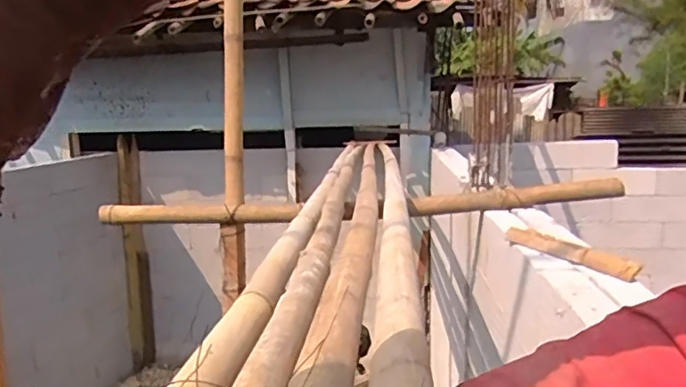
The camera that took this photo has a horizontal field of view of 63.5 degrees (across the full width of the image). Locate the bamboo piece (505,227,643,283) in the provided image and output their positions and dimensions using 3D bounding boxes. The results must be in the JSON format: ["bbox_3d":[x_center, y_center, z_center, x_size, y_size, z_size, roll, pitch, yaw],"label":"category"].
[{"bbox_3d":[0.451,0.115,1.136,0.040,0.033,0.356,-5,9,-22],"label":"bamboo piece"}]

